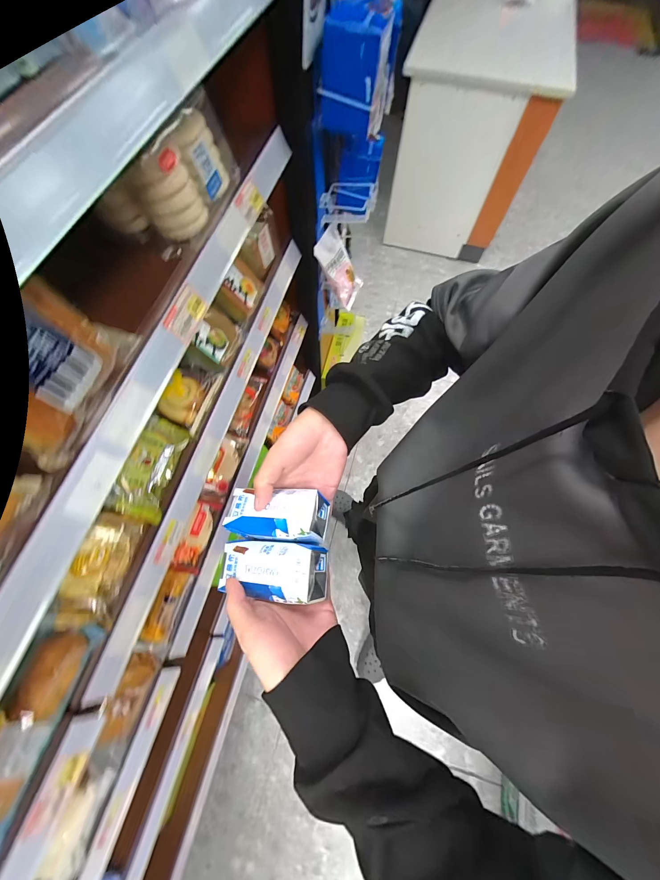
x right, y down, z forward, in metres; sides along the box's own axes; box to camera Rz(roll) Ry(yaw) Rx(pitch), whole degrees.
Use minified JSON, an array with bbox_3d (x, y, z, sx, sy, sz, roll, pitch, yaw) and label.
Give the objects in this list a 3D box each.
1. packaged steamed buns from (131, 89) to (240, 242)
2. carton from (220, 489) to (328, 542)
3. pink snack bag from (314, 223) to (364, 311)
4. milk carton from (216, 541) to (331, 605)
[{"bbox_3d":[-0.170,-0.328,0.378,0.042,0.087,0.147,22,70,8],"label":"packaged steamed buns"},{"bbox_3d":[-0.053,0.078,0.321,0.105,0.038,0.049,-2,67,16],"label":"carton"},{"bbox_3d":[0.032,-0.437,0.788,0.029,0.187,0.127,6,63,37],"label":"pink snack bag"},{"bbox_3d":[-0.055,0.123,0.297,0.106,0.032,0.049,1,67,17],"label":"milk carton"}]

